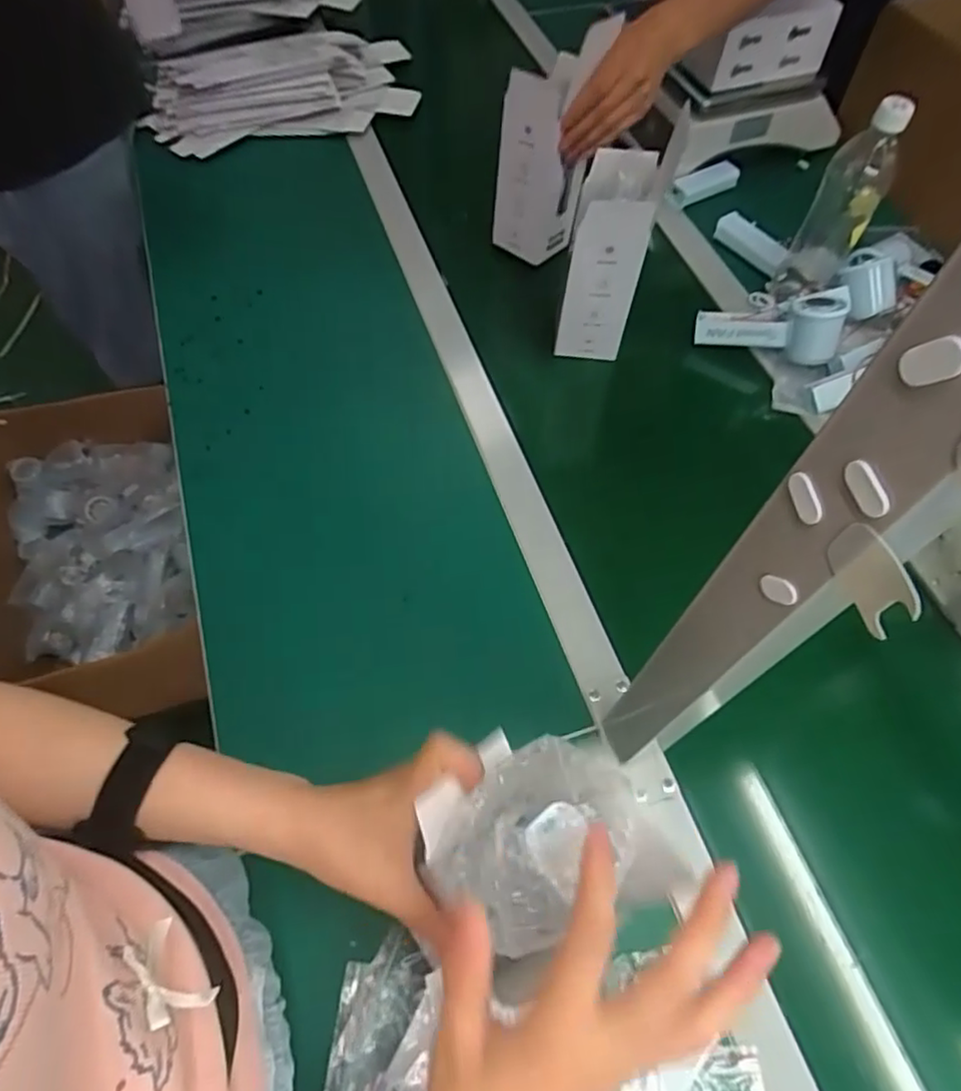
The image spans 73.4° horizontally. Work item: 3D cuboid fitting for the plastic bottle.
[{"bbox_3d":[0.395,-0.371,0.704,0.066,0.195,0.061,29,65,15],"label":"plastic bottle"}]

